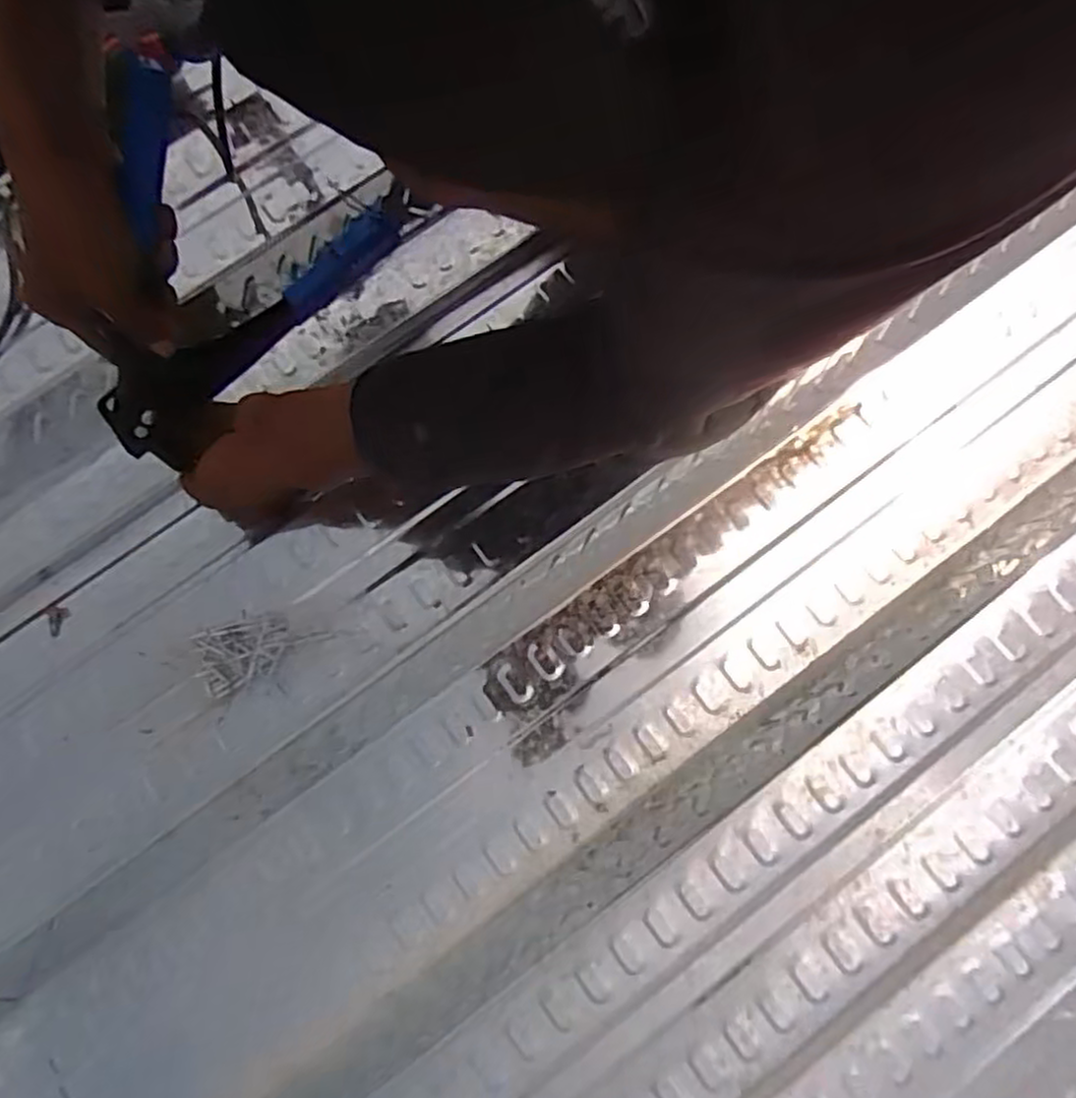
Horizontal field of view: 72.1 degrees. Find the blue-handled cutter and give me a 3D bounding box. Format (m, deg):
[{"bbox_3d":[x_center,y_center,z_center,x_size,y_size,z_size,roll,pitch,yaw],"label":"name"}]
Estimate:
[{"bbox_3d":[-0.198,-0.186,0.465,0.052,0.201,0.261,42,80,11],"label":"blue-handled cutter"}]

